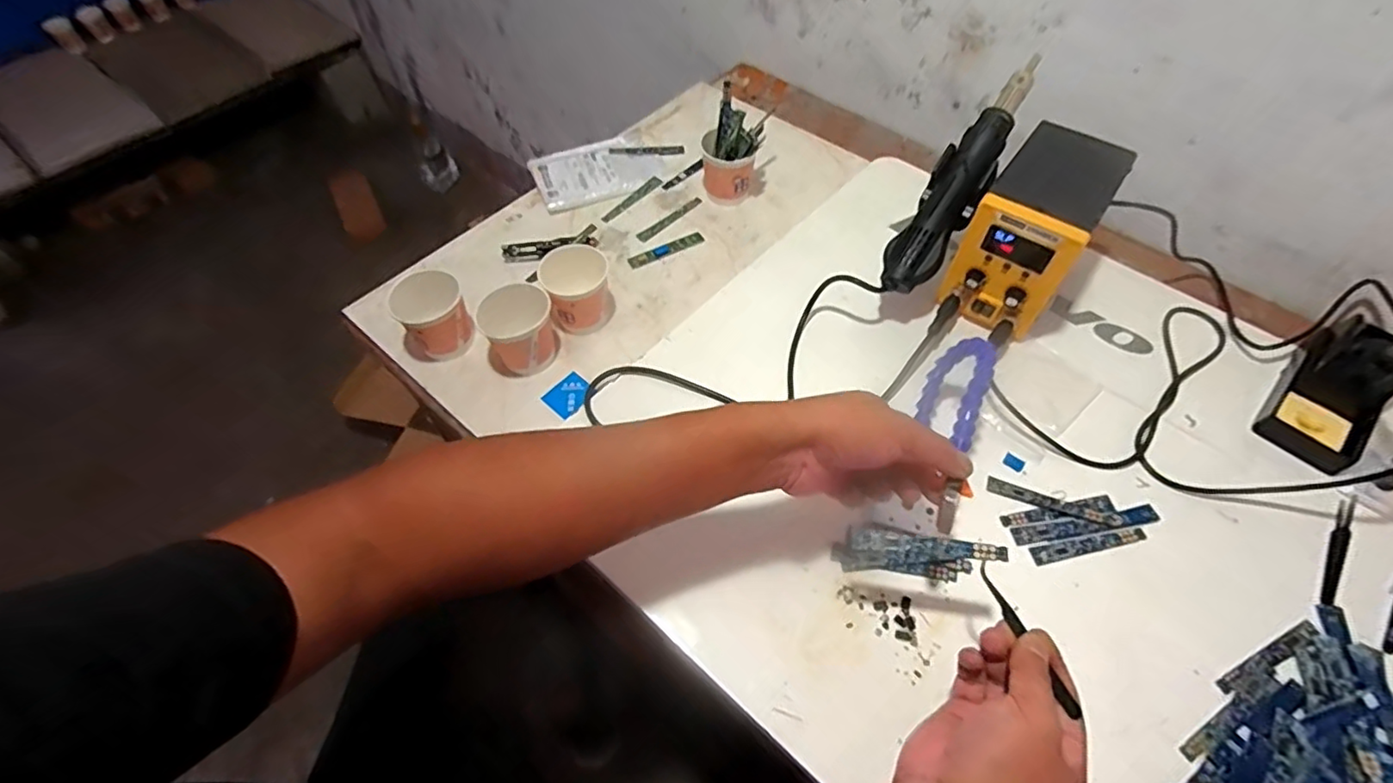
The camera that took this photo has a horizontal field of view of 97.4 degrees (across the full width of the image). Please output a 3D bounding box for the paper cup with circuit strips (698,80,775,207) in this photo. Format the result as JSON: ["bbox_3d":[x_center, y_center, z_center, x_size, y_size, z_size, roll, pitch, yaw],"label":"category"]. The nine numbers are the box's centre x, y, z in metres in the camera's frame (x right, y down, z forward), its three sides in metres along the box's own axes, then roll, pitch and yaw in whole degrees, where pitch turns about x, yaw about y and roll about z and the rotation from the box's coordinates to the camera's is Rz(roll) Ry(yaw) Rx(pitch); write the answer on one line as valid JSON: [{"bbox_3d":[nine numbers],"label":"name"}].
[{"bbox_3d":[0.046,-0.285,0.733,0.066,0.108,0.066,-1,55,1],"label":"paper cup with circuit strips"}]

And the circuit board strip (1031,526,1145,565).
[{"bbox_3d":[0.325,0.126,0.506,0.098,0.004,0.015,-10,56,-5],"label":"circuit board strip"}]

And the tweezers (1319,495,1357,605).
[{"bbox_3d":[0.525,0.129,0.498,0.012,0.008,0.106,31,62,21],"label":"tweezers"}]

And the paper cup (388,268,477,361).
[{"bbox_3d":[-0.263,-0.074,0.621,0.063,0.076,0.063,-1,55,1],"label":"paper cup"}]

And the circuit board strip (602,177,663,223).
[{"bbox_3d":[-0.081,-0.244,0.770,0.014,0.005,0.097,38,64,24],"label":"circuit board strip"}]

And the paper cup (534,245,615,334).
[{"bbox_3d":[-0.123,-0.104,0.635,0.067,0.076,0.058,-16,57,-10],"label":"paper cup"}]

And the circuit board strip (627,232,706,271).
[{"bbox_3d":[-0.036,-0.167,0.724,0.094,0.005,0.019,-25,58,-15],"label":"circuit board strip"}]

